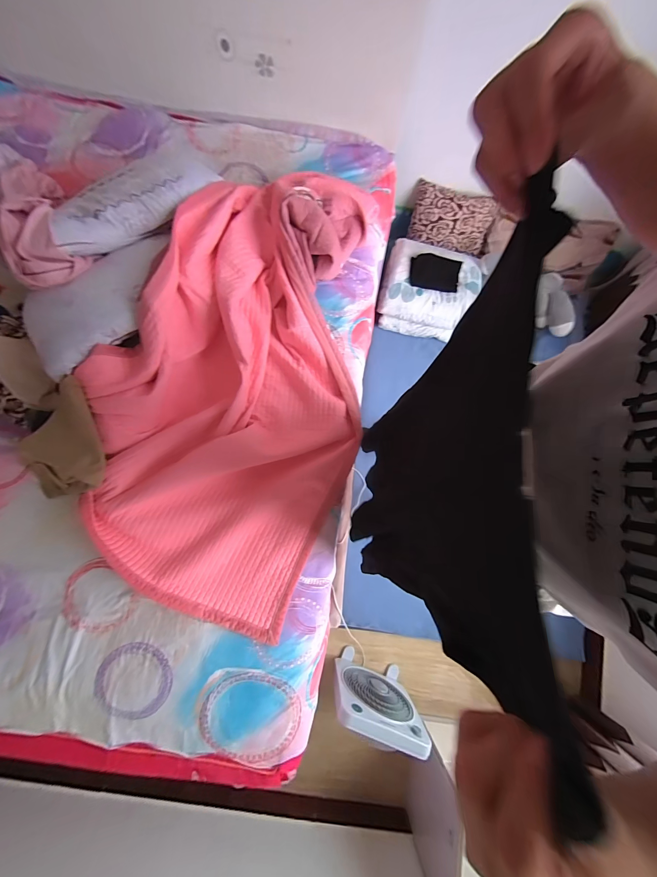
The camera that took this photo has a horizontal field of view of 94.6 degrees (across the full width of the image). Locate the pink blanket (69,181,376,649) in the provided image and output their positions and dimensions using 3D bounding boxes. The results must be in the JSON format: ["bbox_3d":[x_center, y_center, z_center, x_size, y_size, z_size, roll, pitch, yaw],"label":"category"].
[{"bbox_3d":[-0.248,-0.229,0.947,0.739,0.161,1.464,19,79,4],"label":"pink blanket"}]

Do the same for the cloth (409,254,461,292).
[{"bbox_3d":[0.495,-0.772,1.414,0.235,0.033,0.182,8,78,-2],"label":"cloth"}]

